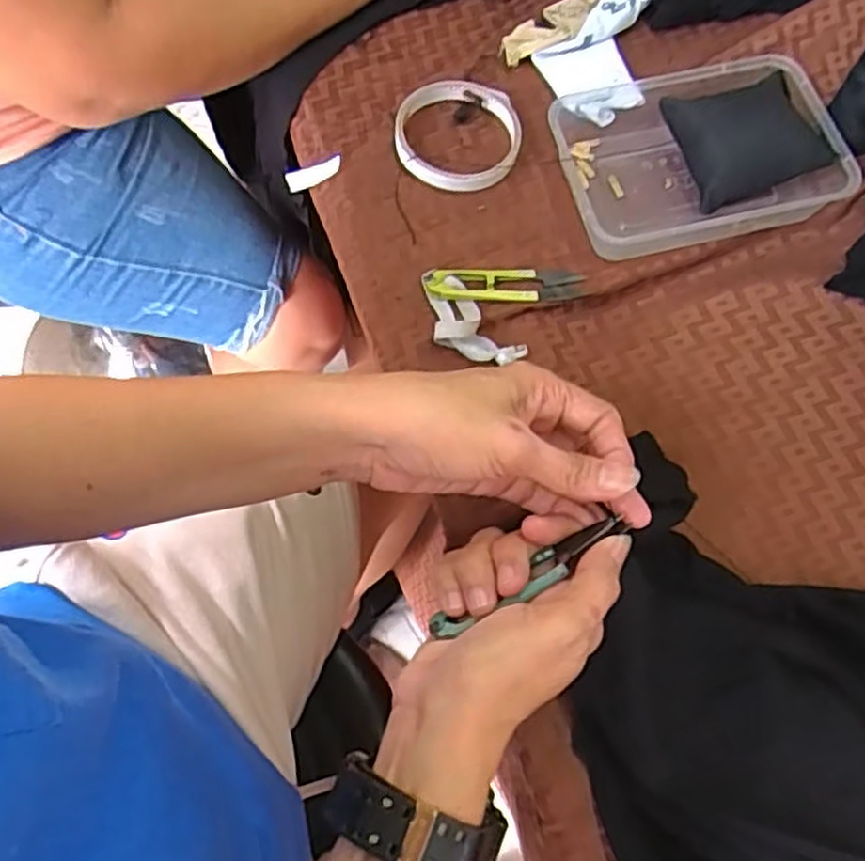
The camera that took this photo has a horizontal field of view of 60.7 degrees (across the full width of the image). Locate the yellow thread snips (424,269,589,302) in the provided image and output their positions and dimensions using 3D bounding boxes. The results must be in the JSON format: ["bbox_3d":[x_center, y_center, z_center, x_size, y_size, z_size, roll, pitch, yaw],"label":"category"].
[{"bbox_3d":[0.046,-0.092,0.463,0.099,0.010,0.023,-3,70,-1],"label":"yellow thread snips"}]

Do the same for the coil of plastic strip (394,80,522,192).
[{"bbox_3d":[0.017,-0.201,0.502,0.084,0.014,0.085,0,70,0],"label":"coil of plastic strip"}]

